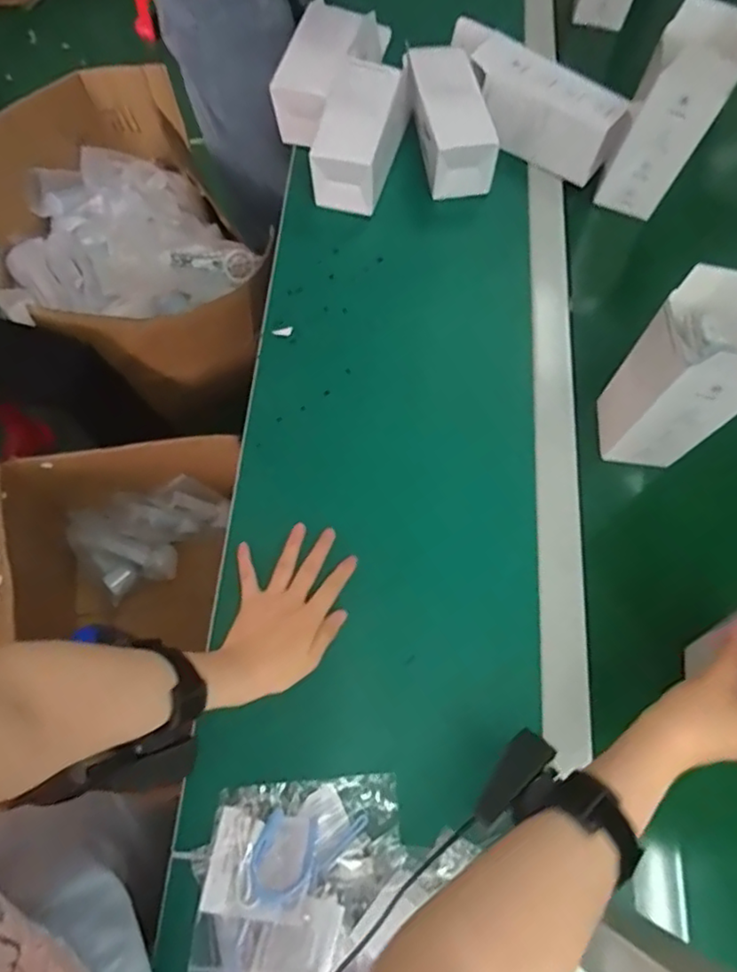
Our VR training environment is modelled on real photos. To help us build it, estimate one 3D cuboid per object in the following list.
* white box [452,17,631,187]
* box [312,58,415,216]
[{"bbox_3d":[0.195,-0.477,0.768,0.242,0.092,0.070,37,72,14],"label":"white box"},{"bbox_3d":[-0.005,-0.431,0.744,0.088,0.068,0.187,14,68,6],"label":"box"}]

